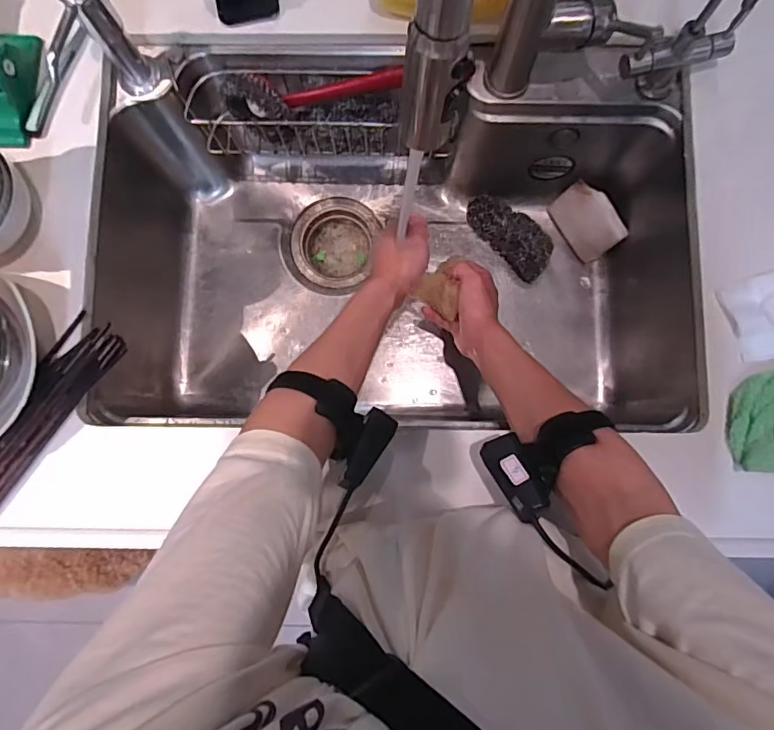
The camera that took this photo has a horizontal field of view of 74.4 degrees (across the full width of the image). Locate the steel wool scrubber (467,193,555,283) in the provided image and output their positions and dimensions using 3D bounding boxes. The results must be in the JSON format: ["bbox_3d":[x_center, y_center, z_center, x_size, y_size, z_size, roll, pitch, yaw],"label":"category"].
[{"bbox_3d":[0.176,-0.189,0.725,0.059,0.045,0.141,-43,86,-4],"label":"steel wool scrubber"}]

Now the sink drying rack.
[{"bbox_3d":[-0.078,-0.298,0.624,0.312,0.114,0.056,5,85,0],"label":"sink drying rack"}]

